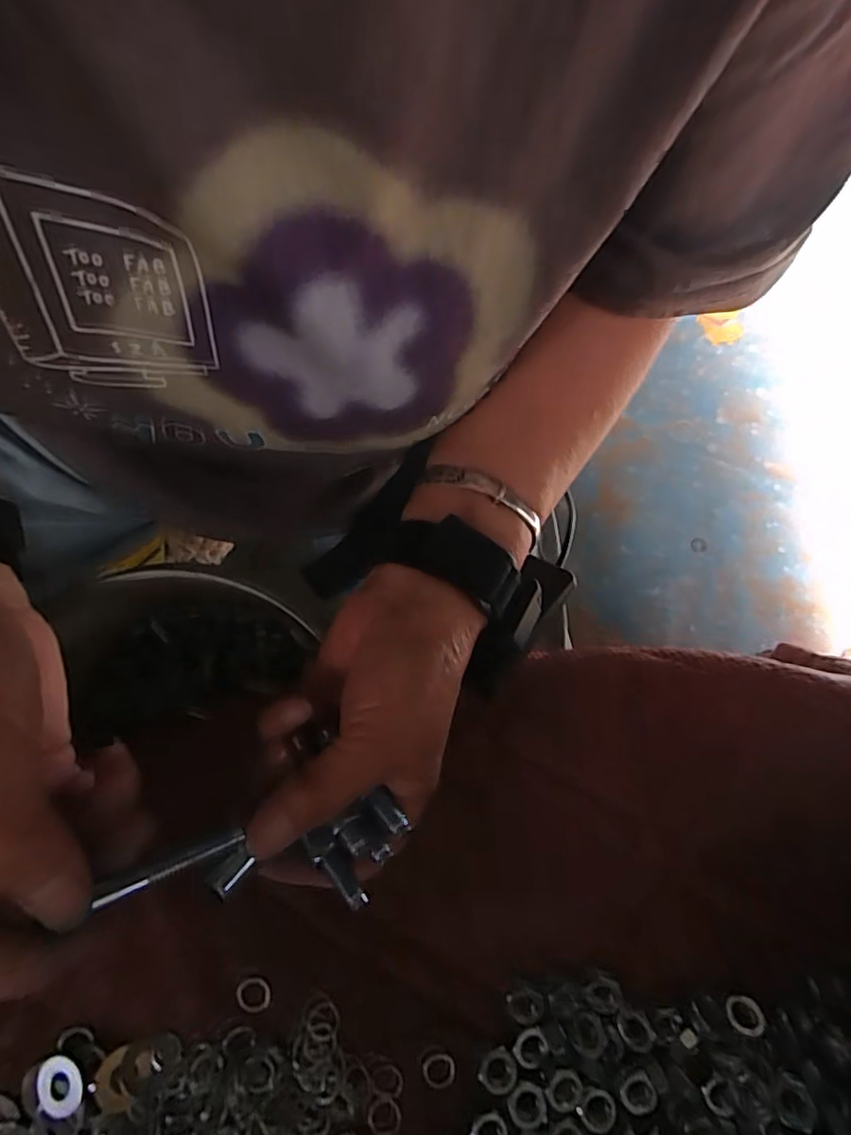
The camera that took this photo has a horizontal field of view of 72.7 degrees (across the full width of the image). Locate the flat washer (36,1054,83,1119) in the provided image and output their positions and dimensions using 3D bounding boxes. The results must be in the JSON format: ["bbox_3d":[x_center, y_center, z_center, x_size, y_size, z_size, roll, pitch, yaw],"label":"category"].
[{"bbox_3d":[-0.151,0.212,0.237,0.021,0.004,0.023,-14,80,11],"label":"flat washer"}]

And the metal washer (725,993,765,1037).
[{"bbox_3d":[0.141,0.197,0.255,0.015,0.005,0.014,5,75,0],"label":"metal washer"}]

